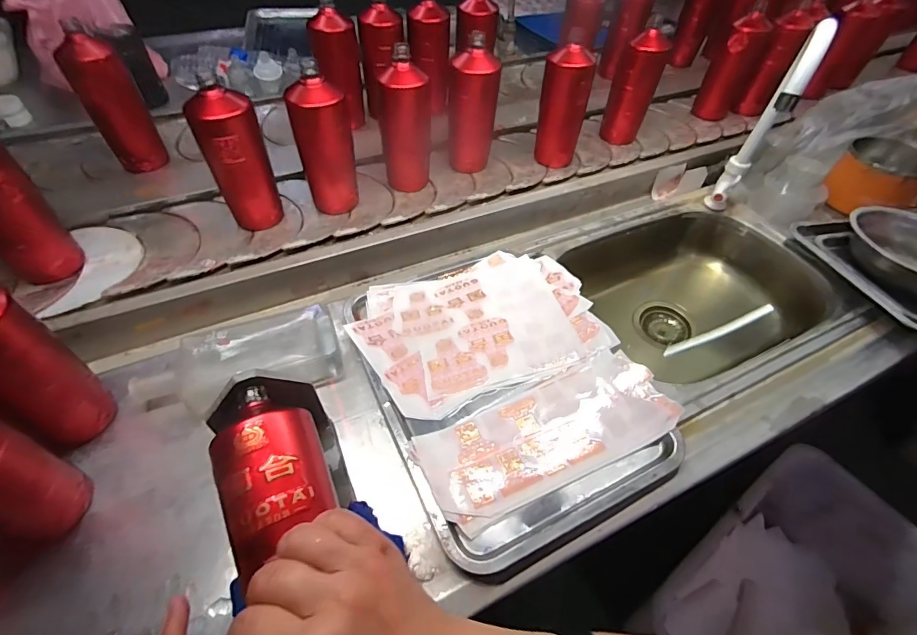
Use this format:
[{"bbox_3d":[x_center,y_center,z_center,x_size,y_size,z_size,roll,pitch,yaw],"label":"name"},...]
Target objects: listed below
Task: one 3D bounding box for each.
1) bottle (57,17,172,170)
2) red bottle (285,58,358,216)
[{"bbox_3d":[-0.550,-0.338,0.685,0.074,0.200,0.060,-29,61,-23],"label":"bottle"},{"bbox_3d":[-0.194,-0.251,0.624,0.072,0.181,0.066,7,54,0],"label":"red bottle"}]

